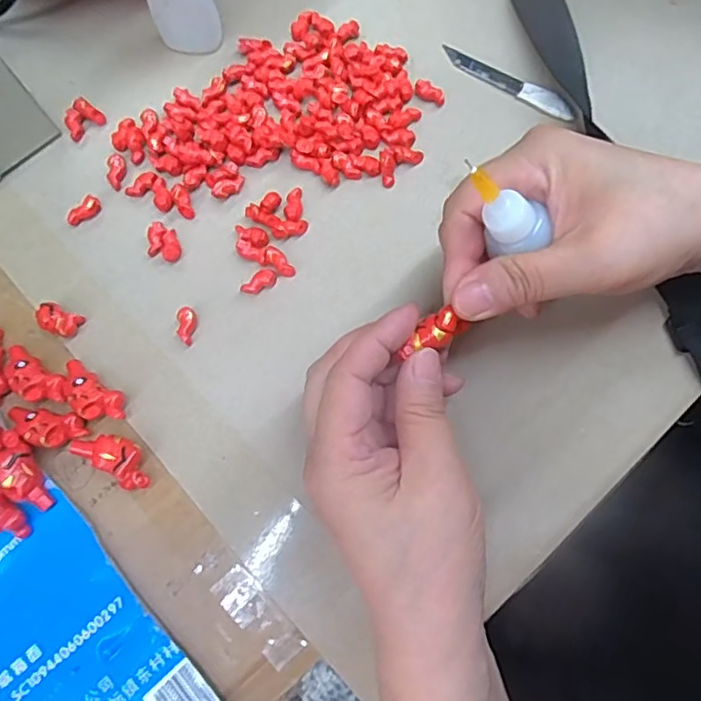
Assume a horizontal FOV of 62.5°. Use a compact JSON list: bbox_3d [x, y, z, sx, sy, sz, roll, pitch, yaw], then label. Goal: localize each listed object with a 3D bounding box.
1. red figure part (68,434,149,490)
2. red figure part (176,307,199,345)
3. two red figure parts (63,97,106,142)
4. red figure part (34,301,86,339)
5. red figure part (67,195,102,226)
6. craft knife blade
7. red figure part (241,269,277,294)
[{"bbox_3d":[-0.108,0.049,0.267,0.038,0.013,0.018,32,78,9],"label":"red figure part"},{"bbox_3d":[-0.081,-0.012,0.286,0.010,0.006,0.019,-6,75,-1],"label":"red figure part"},{"bbox_3d":[-0.148,-0.128,0.318,0.021,0.008,0.018,-39,78,-9],"label":"two red figure parts"},{"bbox_3d":[-0.144,-0.015,0.285,0.018,0.013,0.014,22,77,6],"label":"red figure part"},{"bbox_3d":[-0.140,-0.073,0.304,0.019,0.007,0.008,-42,79,-9],"label":"red figure part"},{"bbox_3d":[0.087,-0.149,0.318,0.080,0.005,0.010,34,78,9],"label":"craft knife blade"},{"bbox_3d":[-0.046,-0.034,0.291,0.018,0.006,0.010,-34,77,-8],"label":"red figure part"}]

